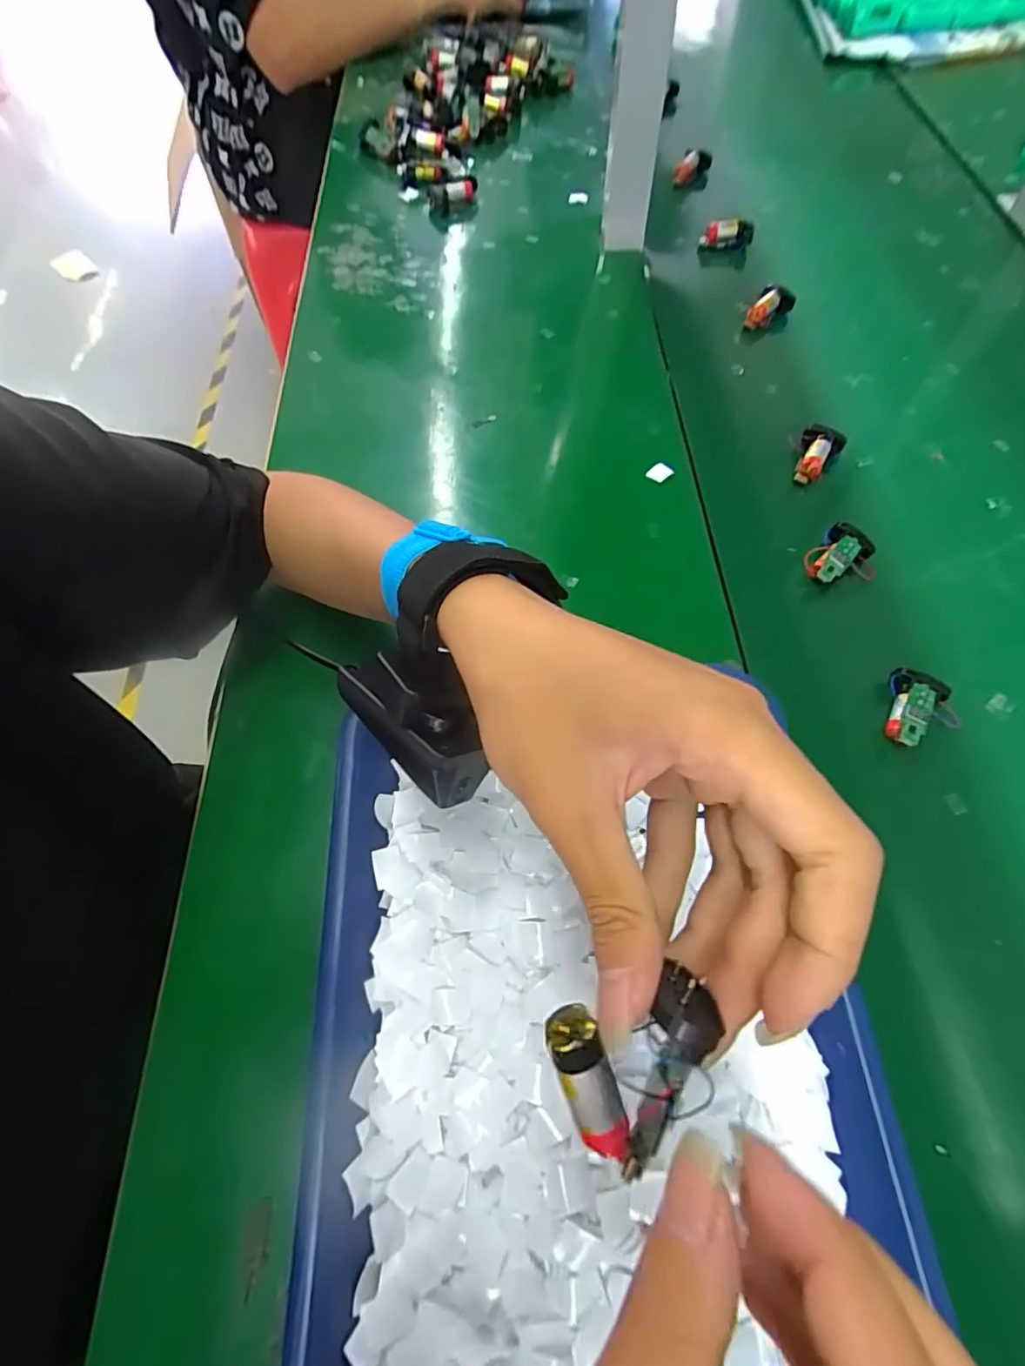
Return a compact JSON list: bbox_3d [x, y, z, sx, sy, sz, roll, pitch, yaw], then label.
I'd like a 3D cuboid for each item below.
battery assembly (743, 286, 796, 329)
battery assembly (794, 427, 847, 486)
[{"bbox_3d":[0.246,-0.361,0.555,0.053,0.022,0.023,-39,69,-16],"label":"battery assembly"},{"bbox_3d":[0.244,-0.184,0.467,0.032,0.020,0.048,30,69,15],"label":"battery assembly"}]

